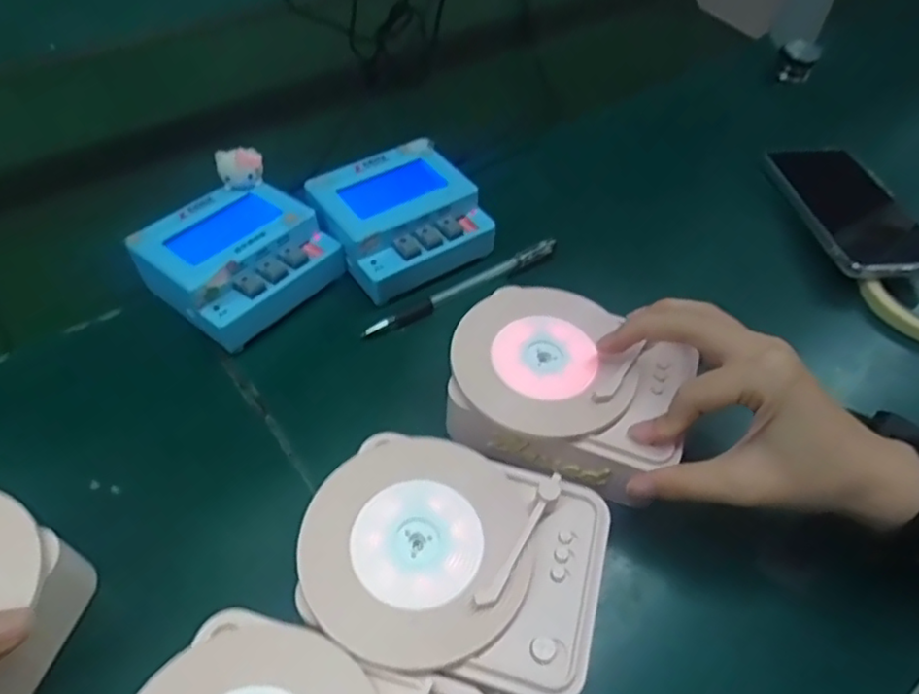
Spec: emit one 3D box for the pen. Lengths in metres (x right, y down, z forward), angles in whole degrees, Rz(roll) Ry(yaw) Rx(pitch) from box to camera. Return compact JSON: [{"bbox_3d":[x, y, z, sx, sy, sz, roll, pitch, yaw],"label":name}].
[{"bbox_3d":[0.003,-0.042,0.435,0.156,0.012,0.011,-27,56,-22],"label":"pen"}]

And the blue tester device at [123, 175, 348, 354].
[{"bbox_3d":[-0.148,-0.057,0.420,0.097,0.051,0.106,34,56,23],"label":"blue tester device"}]

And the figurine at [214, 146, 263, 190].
[{"bbox_3d":[-0.151,-0.122,0.431,0.030,0.028,0.016,-15,52,-14],"label":"figurine"}]

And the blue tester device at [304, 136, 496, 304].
[{"bbox_3d":[-0.042,-0.091,0.450,0.103,0.050,0.100,-28,56,-23],"label":"blue tester device"}]

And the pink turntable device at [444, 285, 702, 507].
[{"bbox_3d":[0.060,0.022,0.354,0.122,0.051,0.098,16,51,11],"label":"pink turntable device"}]

